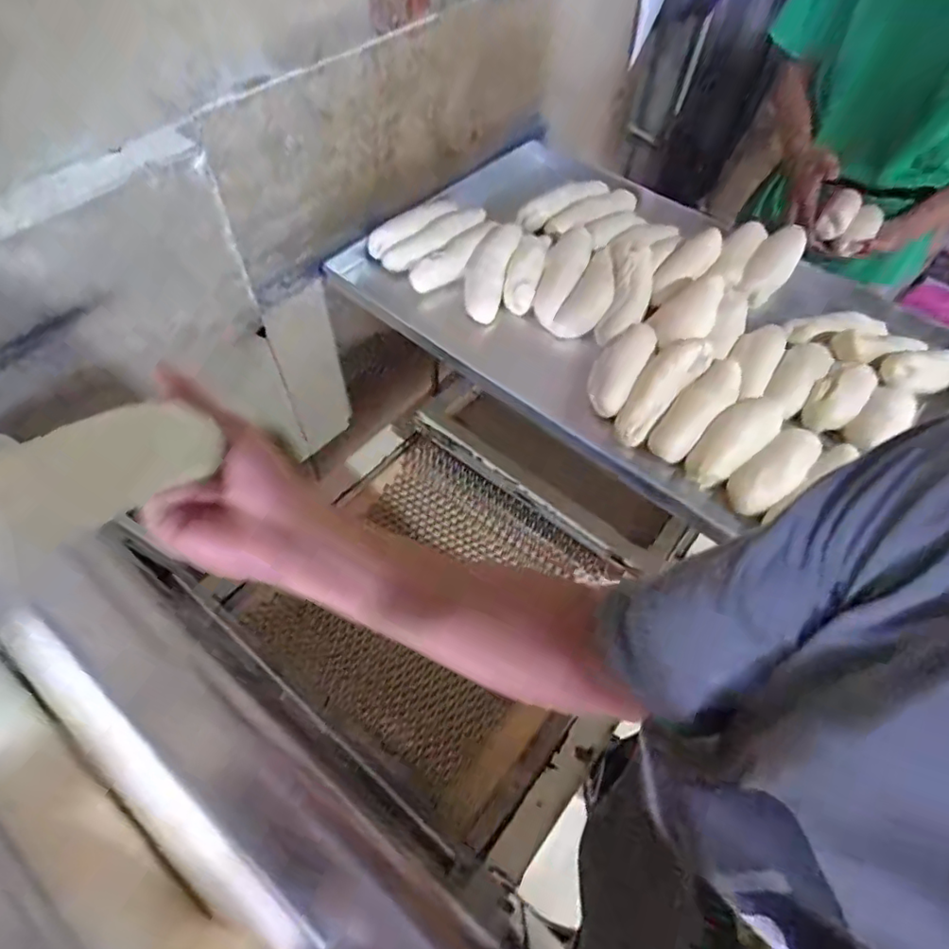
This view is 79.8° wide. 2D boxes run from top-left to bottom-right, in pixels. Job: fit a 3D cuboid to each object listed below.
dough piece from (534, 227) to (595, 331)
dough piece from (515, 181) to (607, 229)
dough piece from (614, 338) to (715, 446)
[{"bbox_3d":[0.113,-0.259,0.735,0.052,0.033,0.158,20,72,9],"label":"dough piece"},{"bbox_3d":[0.123,-0.384,0.795,0.132,0.043,0.028,-20,58,11],"label":"dough piece"},{"bbox_3d":[0.199,-0.094,0.614,0.050,0.028,0.138,37,81,18],"label":"dough piece"}]

